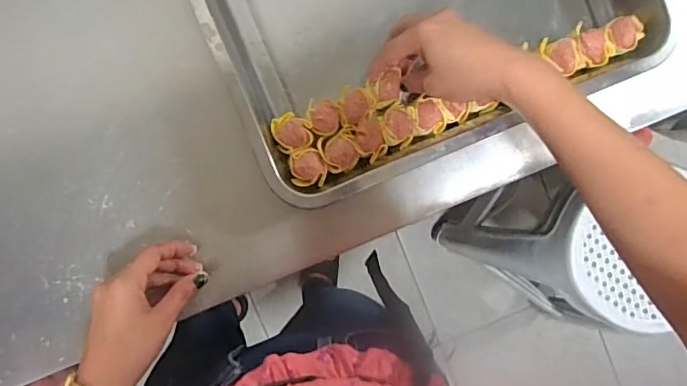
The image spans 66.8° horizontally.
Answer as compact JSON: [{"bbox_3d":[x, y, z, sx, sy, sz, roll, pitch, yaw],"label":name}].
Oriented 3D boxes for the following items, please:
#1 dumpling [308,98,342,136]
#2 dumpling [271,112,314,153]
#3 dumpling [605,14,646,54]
[{"bbox_3d":[-0.018,-0.068,0.477,0.029,0.038,0.032,4,92,-4],"label":"dumpling"},{"bbox_3d":[-0.046,-0.055,0.474,0.033,0.035,0.034,0,93,-4],"label":"dumpling"},{"bbox_3d":[0.256,-0.146,0.486,0.034,0.029,0.031,0,93,-4],"label":"dumpling"}]

